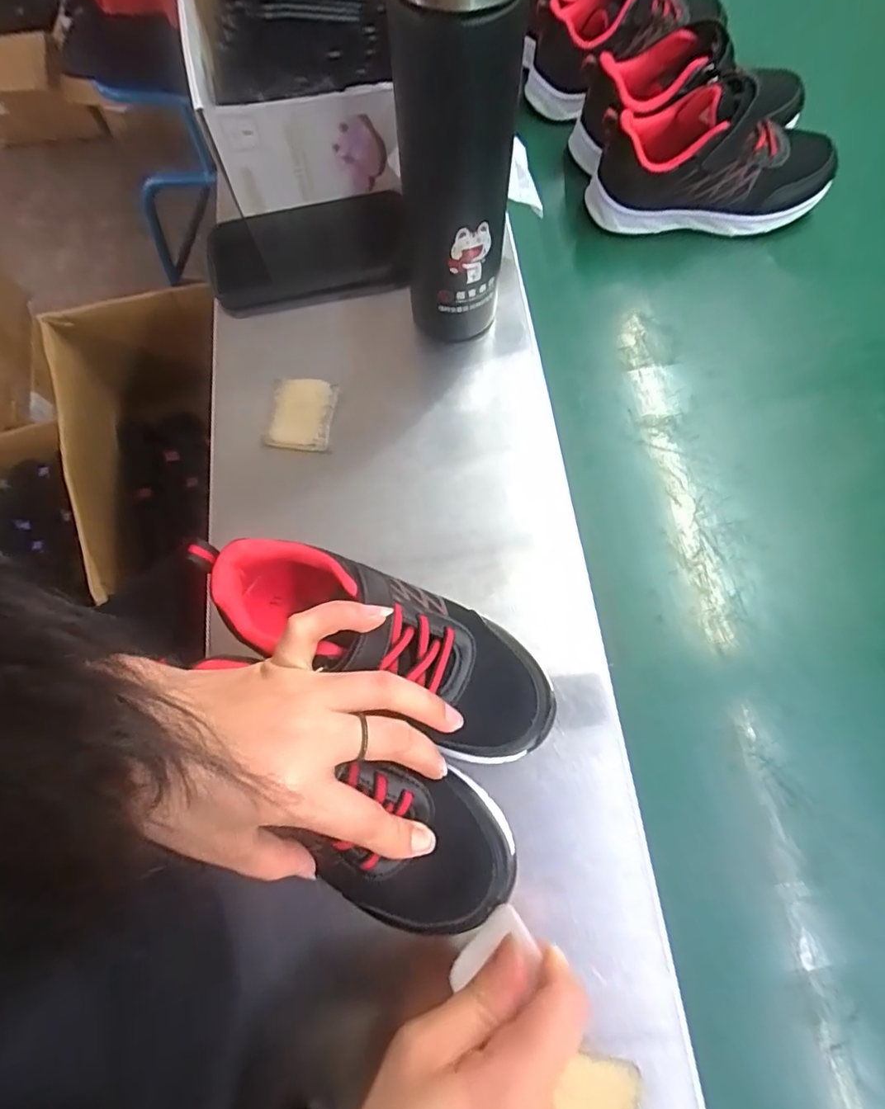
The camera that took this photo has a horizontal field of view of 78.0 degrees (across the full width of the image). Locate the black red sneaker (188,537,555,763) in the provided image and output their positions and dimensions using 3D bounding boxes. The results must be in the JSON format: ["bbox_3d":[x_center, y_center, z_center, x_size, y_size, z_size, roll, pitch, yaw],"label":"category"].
[{"bbox_3d":[-0.033,0.044,0.289,0.192,0.072,0.067,25,73,6],"label":"black red sneaker"}]

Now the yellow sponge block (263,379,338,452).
[{"bbox_3d":[-0.100,-0.099,0.387,0.044,0.011,0.050,5,71,3],"label":"yellow sponge block"}]

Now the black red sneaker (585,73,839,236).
[{"bbox_3d":[0.219,-0.316,0.441,0.184,0.089,0.069,2,71,2],"label":"black red sneaker"}]

